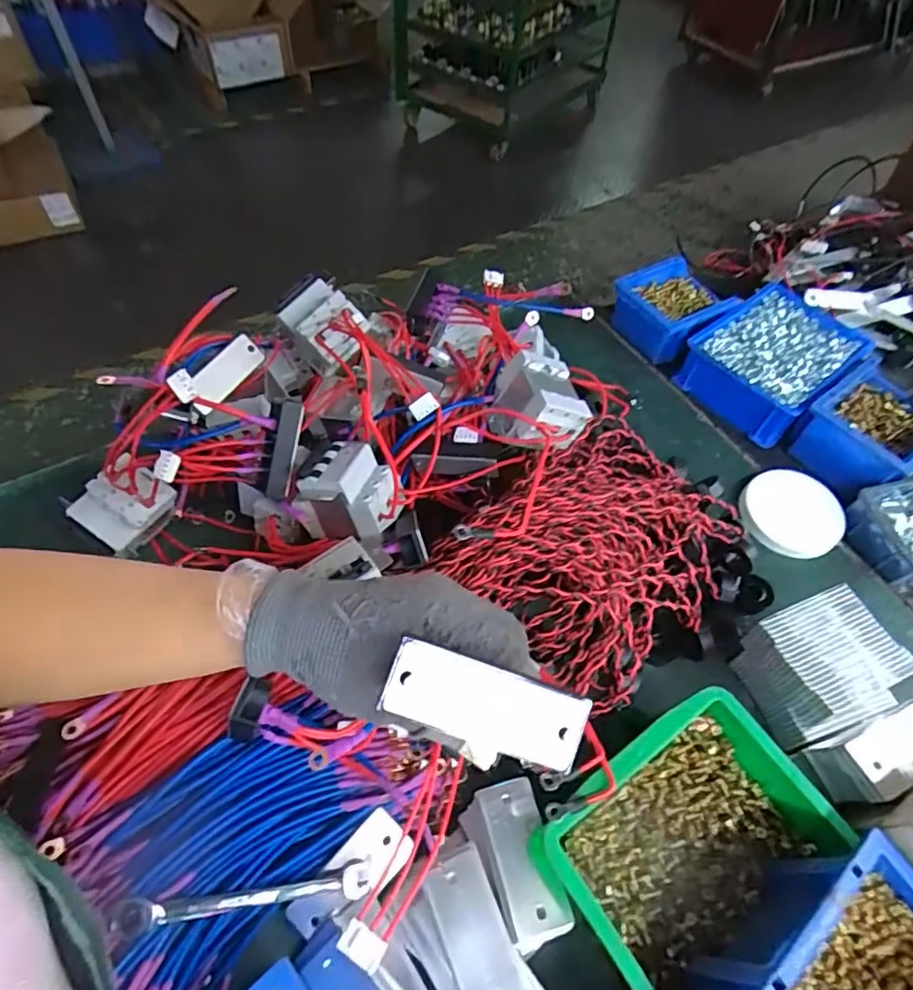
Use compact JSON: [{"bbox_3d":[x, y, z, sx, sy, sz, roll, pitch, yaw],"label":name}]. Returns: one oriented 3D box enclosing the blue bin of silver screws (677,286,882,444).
[{"bbox_3d":[0.405,-0.177,0.730,0.215,0.069,0.151,-34,64,-23],"label":"blue bin of silver screws"}]

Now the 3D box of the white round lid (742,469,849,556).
[{"bbox_3d":[0.352,0.018,0.611,0.100,0.023,0.095,2,56,-2],"label":"white round lid"}]

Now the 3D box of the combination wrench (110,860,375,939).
[{"bbox_3d":[-0.139,0.270,0.387,0.157,0.013,0.020,3,55,-20],"label":"combination wrench"}]

